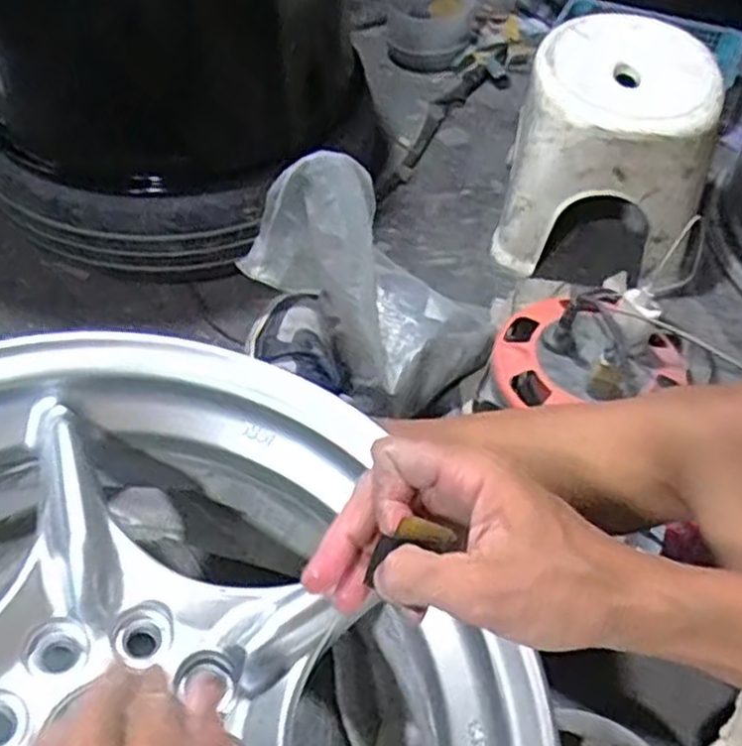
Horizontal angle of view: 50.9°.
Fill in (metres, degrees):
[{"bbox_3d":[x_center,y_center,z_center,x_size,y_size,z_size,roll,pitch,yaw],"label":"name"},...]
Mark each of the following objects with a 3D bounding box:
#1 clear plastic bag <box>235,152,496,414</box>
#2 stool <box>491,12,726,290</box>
[{"bbox_3d":[-0.003,-0.098,0.875,0.290,0.142,0.174,47,56,-10],"label":"clear plastic bag"},{"bbox_3d":[0.313,-0.285,1.042,0.234,0.262,0.238,13,51,8],"label":"stool"}]

